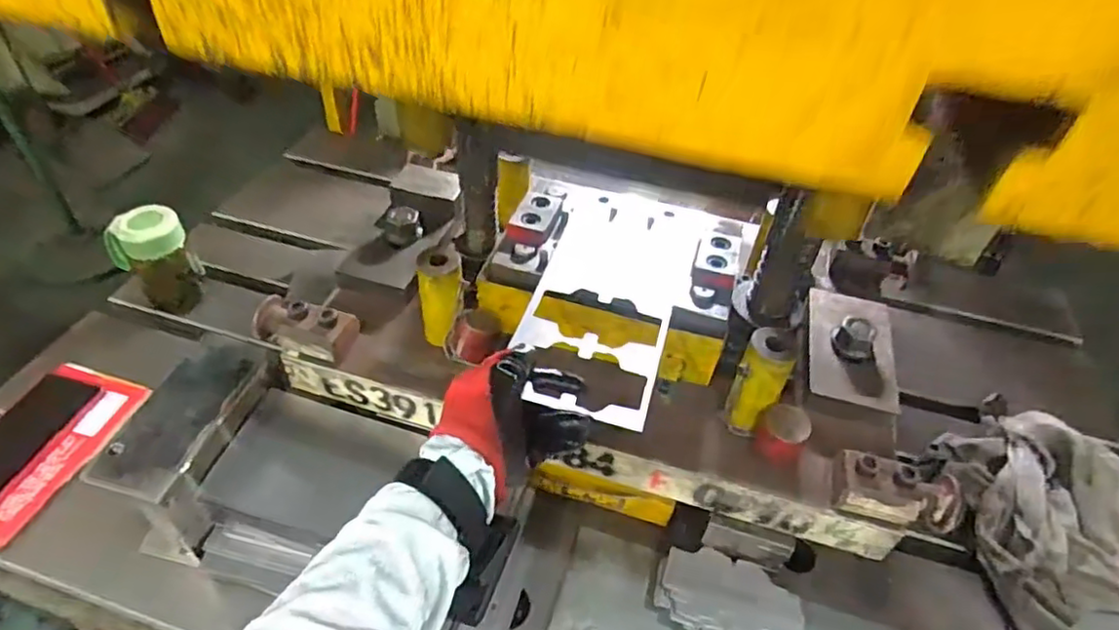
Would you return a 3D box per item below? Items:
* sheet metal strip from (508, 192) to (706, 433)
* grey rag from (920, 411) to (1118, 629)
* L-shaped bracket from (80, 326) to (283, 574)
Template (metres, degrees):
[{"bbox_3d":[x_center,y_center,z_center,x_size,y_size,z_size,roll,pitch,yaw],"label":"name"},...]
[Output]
[{"bbox_3d":[0.049,-0.026,0.579,0.130,0.007,0.293,15,45,9],"label":"sheet metal strip"},{"bbox_3d":[0.492,0.189,0.641,0.186,0.069,0.219,-3,45,-9],"label":"grey rag"},{"bbox_3d":[-0.333,0.127,0.603,0.073,0.145,0.169,11,44,6],"label":"L-shaped bracket"}]

